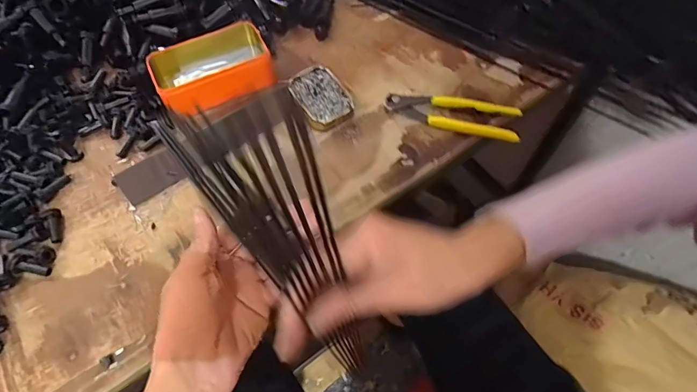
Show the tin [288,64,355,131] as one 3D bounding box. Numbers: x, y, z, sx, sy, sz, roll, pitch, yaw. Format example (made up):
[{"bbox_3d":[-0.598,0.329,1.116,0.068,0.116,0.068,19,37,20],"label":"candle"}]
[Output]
[{"bbox_3d":[-0.034,-0.124,0.525,0.062,0.021,0.090,-26,64,-15],"label":"tin"}]

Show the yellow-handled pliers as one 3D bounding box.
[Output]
[{"bbox_3d":[0.129,-0.106,0.517,0.163,0.026,0.053,21,62,12],"label":"yellow-handled pliers"}]

